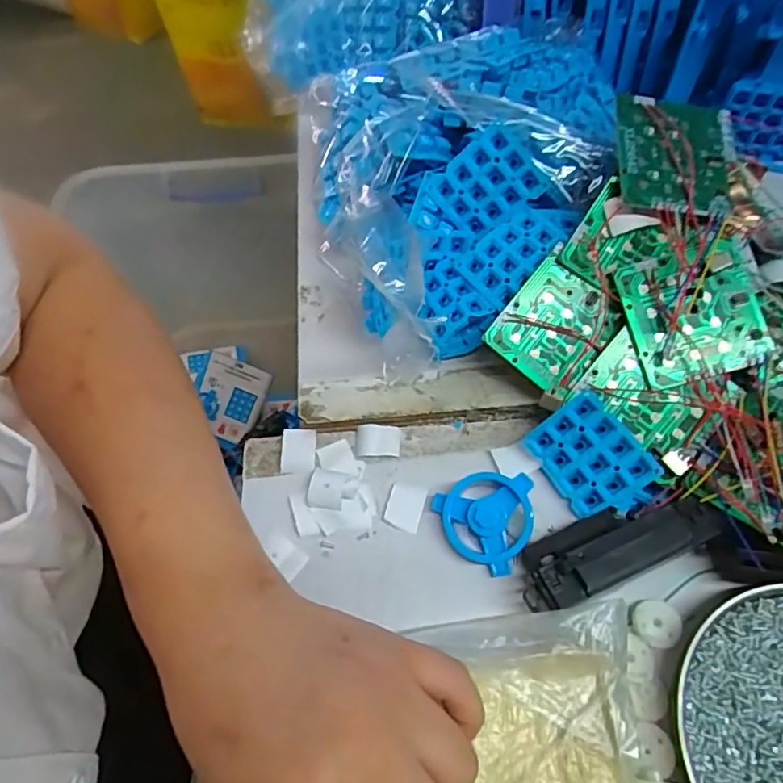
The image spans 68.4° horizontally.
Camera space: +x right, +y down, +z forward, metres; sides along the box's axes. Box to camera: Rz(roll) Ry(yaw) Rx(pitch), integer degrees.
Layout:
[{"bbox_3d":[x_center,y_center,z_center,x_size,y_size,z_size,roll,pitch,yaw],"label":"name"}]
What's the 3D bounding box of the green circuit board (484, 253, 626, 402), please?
[{"bbox_3d":[0.094,-0.037,0.333,0.057,0.004,0.065,40,87,1],"label":"green circuit board"}]

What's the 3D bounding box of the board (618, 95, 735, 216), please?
[{"bbox_3d":[0.163,-0.133,0.328,0.070,0.005,0.069,8,76,-7],"label":"board"}]

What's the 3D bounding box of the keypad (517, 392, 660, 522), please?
[{"bbox_3d":[0.109,0.038,0.320,0.050,0.006,0.060,-45,74,23],"label":"keypad"}]

